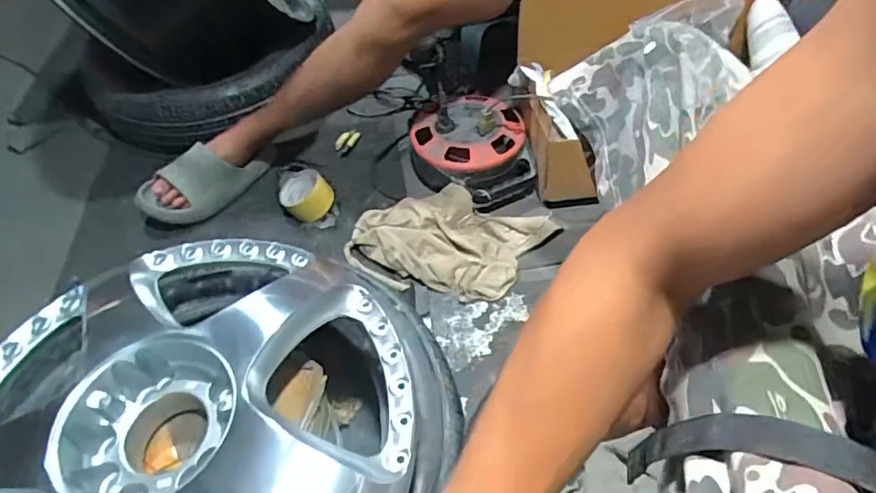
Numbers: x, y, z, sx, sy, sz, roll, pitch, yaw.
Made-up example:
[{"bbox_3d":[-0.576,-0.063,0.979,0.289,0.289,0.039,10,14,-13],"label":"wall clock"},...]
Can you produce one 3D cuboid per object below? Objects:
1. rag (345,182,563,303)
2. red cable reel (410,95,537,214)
[{"bbox_3d":[0.016,-0.018,0.892,0.307,0.053,0.213,14,53,17],"label":"rag"},{"bbox_3d":[0.063,-0.175,0.989,0.199,0.109,0.229,-26,52,-16],"label":"red cable reel"}]

